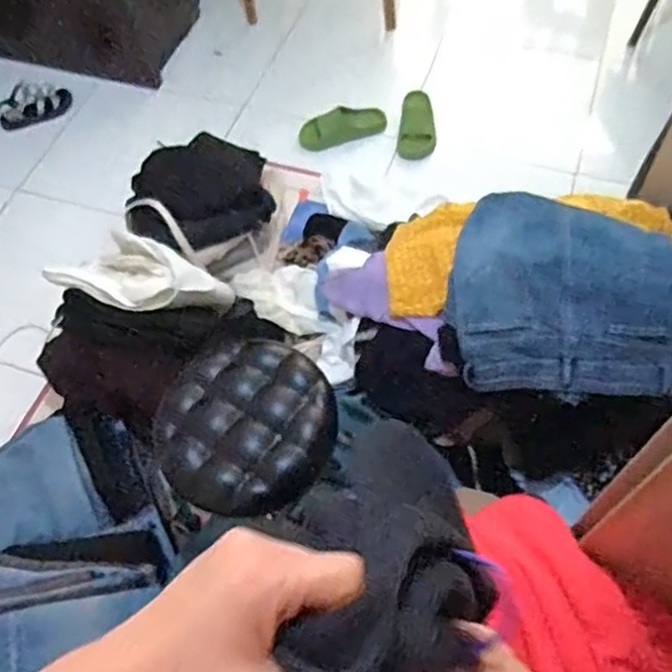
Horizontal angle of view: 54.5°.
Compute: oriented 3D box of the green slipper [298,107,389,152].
[{"bbox_3d":[0.022,-0.606,1.872,0.253,0.083,0.079,-20,61,-9],"label":"green slipper"}]

